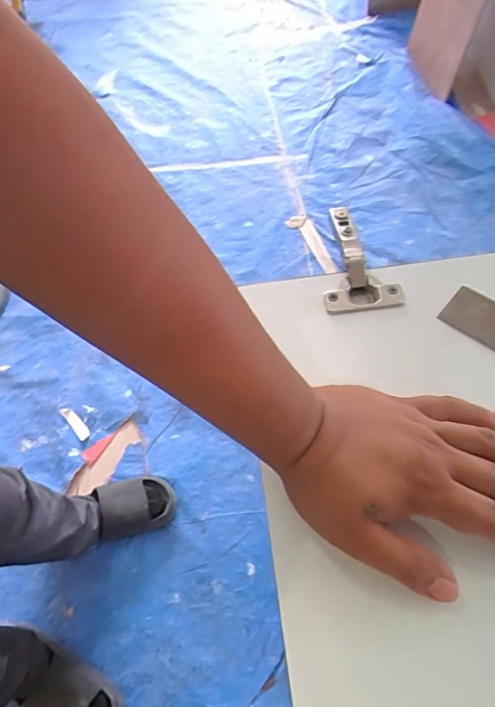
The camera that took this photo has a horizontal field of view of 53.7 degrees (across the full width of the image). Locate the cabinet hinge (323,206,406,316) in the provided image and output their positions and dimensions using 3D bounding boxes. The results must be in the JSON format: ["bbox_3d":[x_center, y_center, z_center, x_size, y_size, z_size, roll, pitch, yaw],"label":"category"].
[{"bbox_3d":[0.087,-0.082,0.415,0.060,0.022,0.111,-7,59,0],"label":"cabinet hinge"}]

